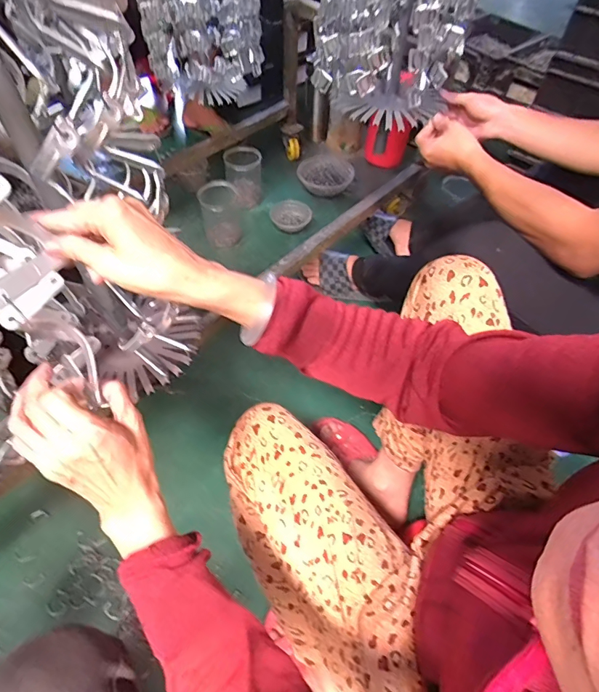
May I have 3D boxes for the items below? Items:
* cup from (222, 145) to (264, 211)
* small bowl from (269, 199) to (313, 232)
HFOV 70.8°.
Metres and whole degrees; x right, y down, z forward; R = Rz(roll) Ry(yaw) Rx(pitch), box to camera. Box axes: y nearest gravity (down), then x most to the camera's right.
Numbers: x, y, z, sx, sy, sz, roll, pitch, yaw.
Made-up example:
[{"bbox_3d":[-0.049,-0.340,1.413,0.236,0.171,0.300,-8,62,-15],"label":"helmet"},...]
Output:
[{"bbox_3d":[-0.154,-0.481,1.193,0.101,0.121,0.104,-15,57,-13],"label":"cup"},{"bbox_3d":[-0.024,-0.365,1.186,0.116,0.046,0.085,4,55,0],"label":"small bowl"}]

